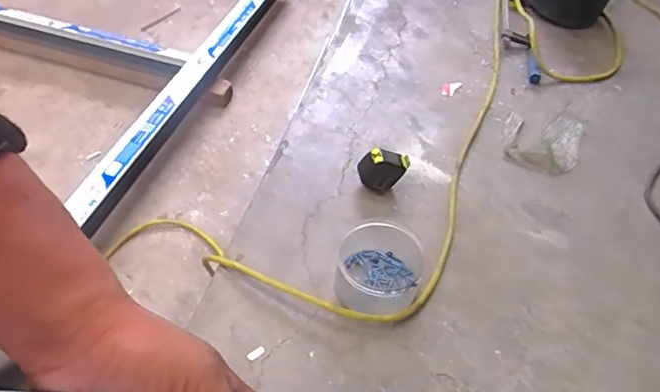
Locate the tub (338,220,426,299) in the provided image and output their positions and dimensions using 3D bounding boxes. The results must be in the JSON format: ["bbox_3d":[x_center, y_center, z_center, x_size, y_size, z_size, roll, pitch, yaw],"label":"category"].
[{"bbox_3d":[0.062,0.090,0.735,0.109,0.065,0.101,3,48,-3],"label":"tub"}]

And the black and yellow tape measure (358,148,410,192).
[{"bbox_3d":[0.077,-0.036,0.842,0.073,0.060,0.047,12,50,10],"label":"black and yellow tape measure"}]

